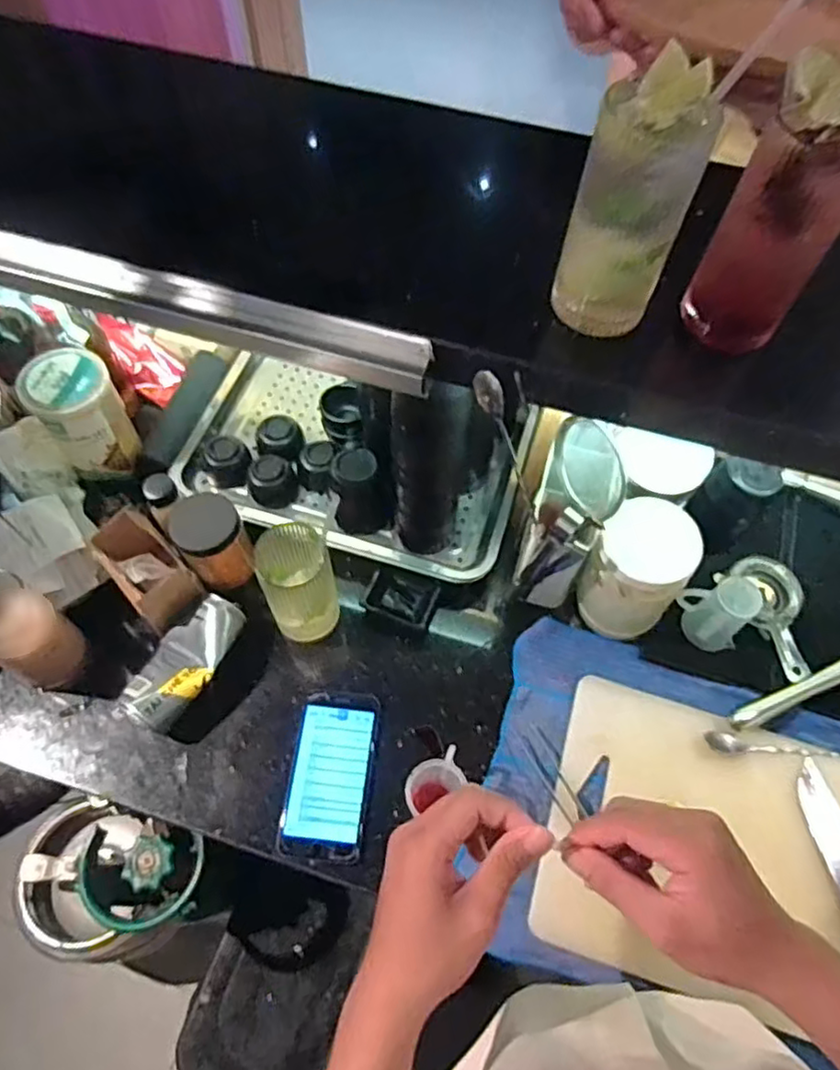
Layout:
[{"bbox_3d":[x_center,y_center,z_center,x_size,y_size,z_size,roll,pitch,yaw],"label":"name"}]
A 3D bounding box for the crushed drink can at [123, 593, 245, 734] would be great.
[{"bbox_3d":[-0.239,0.128,0.665,0.072,0.052,0.139,21,62,10],"label":"crushed drink can"}]

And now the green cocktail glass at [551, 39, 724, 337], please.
[{"bbox_3d":[0.137,-0.211,0.427,0.069,0.148,0.071,21,62,10],"label":"green cocktail glass"}]

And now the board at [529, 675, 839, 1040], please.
[{"bbox_3d":[0.296,0.280,0.603,0.340,0.027,0.262,15,59,9],"label":"board"}]

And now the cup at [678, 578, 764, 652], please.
[{"bbox_3d":[0.314,0.077,0.682,0.058,0.079,0.062,1,61,-1],"label":"cup"}]

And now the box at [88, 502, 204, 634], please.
[{"bbox_3d":[-0.283,0.032,0.676,0.069,0.058,0.108,-40,69,-21],"label":"box"}]

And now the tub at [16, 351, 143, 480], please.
[{"bbox_3d":[-0.373,-0.131,0.736,0.088,0.130,0.084,1,61,-1],"label":"tub"}]

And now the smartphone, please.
[{"bbox_3d":[-0.087,0.230,0.635,0.081,0.007,0.156,6,61,2],"label":"smartphone"}]

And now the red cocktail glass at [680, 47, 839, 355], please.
[{"bbox_3d":[0.233,-0.202,0.424,0.070,0.155,0.078,23,63,11],"label":"red cocktail glass"}]

